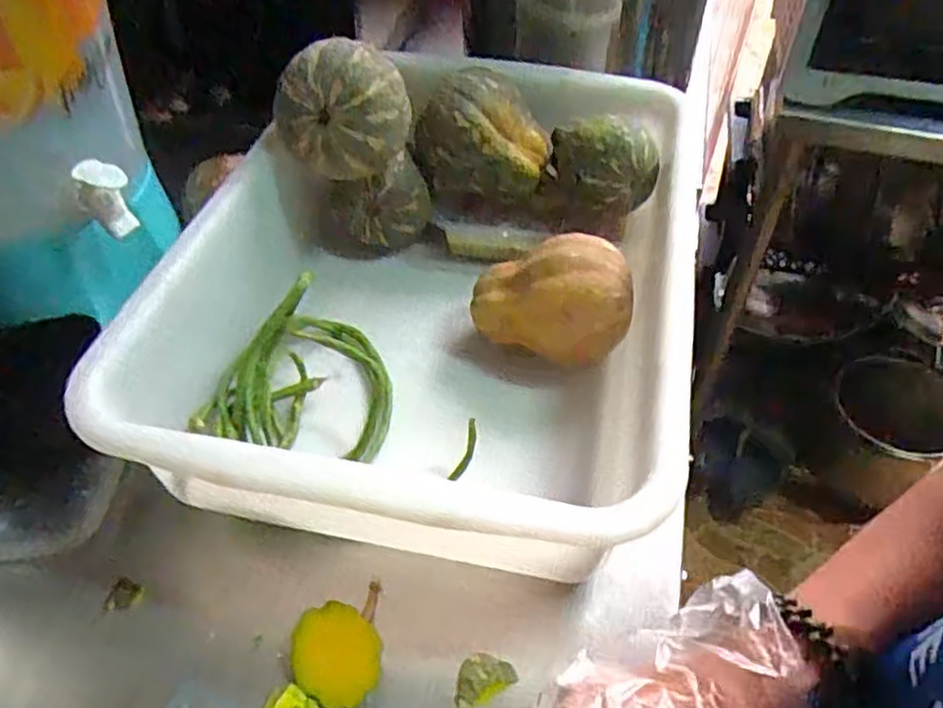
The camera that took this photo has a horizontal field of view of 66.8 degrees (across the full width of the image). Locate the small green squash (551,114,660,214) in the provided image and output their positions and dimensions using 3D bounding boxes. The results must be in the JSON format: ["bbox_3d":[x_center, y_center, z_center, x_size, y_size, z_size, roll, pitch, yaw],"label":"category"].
[{"bbox_3d":[0.117,-0.171,0.630,0.094,0.071,0.066,9,48,8],"label":"small green squash"}]

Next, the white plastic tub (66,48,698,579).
[{"bbox_3d":[-0.027,-0.048,0.580,0.353,0.176,0.470,8,48,7],"label":"white plastic tub"}]

